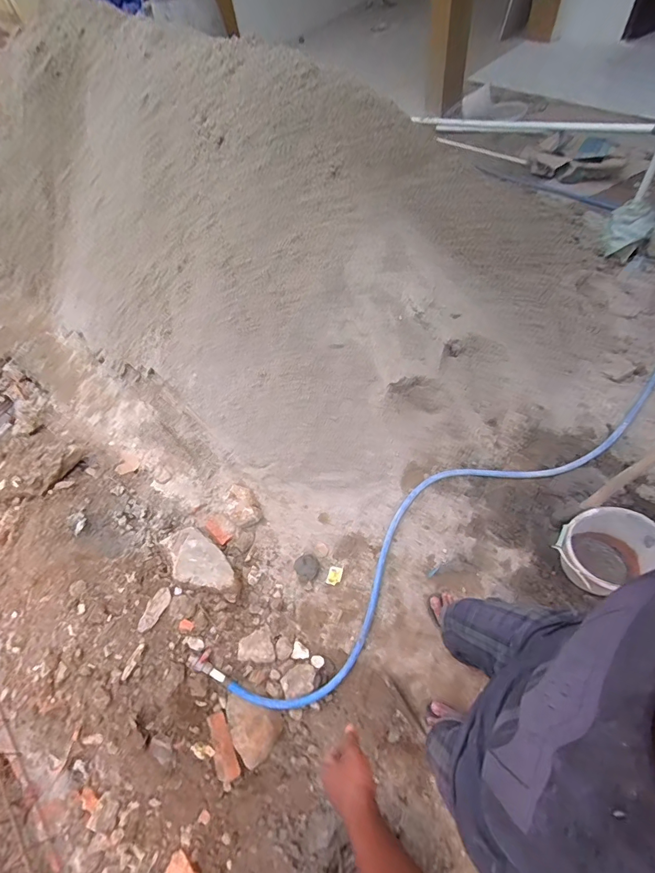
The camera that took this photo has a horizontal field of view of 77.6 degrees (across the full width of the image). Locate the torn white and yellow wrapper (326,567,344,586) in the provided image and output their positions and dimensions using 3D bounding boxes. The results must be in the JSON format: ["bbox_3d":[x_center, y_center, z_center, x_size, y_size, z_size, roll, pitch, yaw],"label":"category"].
[{"bbox_3d":[0.027,0.512,1.503,0.051,0.004,0.067,12,61,15],"label":"torn white and yellow wrapper"}]

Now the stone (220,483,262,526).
[{"bbox_3d":[-0.348,0.279,1.618,0.137,0.051,0.180,-31,60,-12],"label":"stone"}]

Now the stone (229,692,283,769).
[{"bbox_3d":[-0.245,0.926,1.275,0.181,0.089,0.162,15,61,12],"label":"stone"}]

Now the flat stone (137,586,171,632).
[{"bbox_3d":[-0.570,0.571,1.348,0.056,0.020,0.148,31,39,-3],"label":"flat stone"}]

